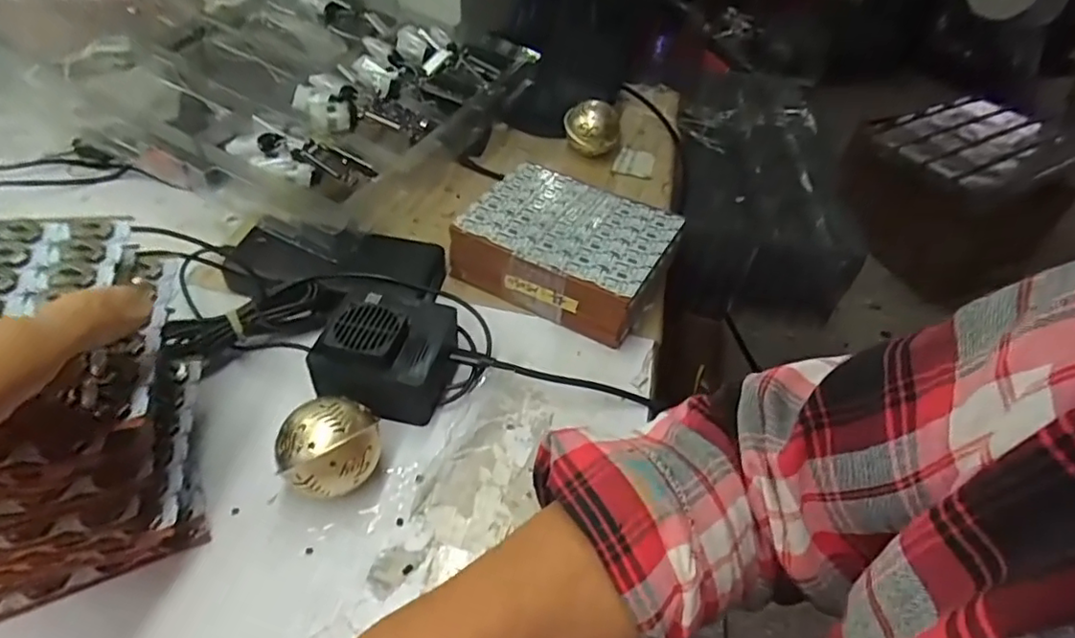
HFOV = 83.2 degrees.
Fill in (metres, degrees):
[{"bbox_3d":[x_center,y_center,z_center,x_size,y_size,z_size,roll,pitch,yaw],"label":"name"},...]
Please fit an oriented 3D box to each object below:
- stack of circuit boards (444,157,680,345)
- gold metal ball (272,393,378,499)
[{"bbox_3d":[0.021,-0.056,0.486,0.146,0.056,0.114,26,48,18],"label":"stack of circuit boards"},{"bbox_3d":[-0.115,0.077,0.341,0.053,0.056,0.046,-12,48,-18],"label":"gold metal ball"}]

